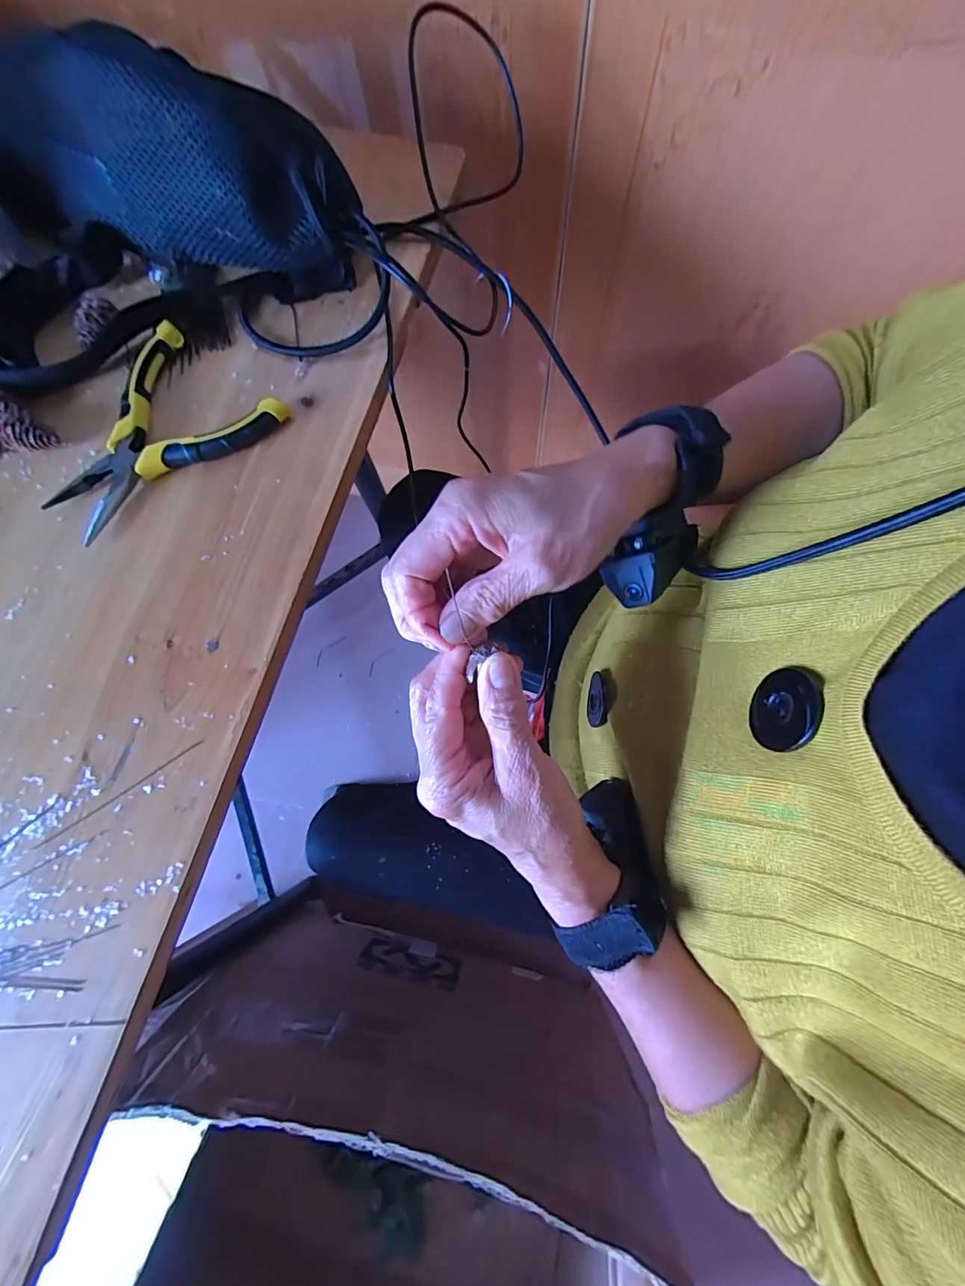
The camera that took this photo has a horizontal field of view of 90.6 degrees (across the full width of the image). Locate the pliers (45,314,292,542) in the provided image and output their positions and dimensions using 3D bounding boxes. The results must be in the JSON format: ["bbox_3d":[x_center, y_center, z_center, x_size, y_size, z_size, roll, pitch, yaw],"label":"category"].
[{"bbox_3d":[-0.214,-0.142,0.309,0.146,0.016,0.100,-36,79,-8],"label":"pliers"}]

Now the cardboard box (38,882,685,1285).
[{"bbox_3d":[-0.128,0.709,0.573,0.601,0.513,0.526,12,77,6],"label":"cardboard box"}]

